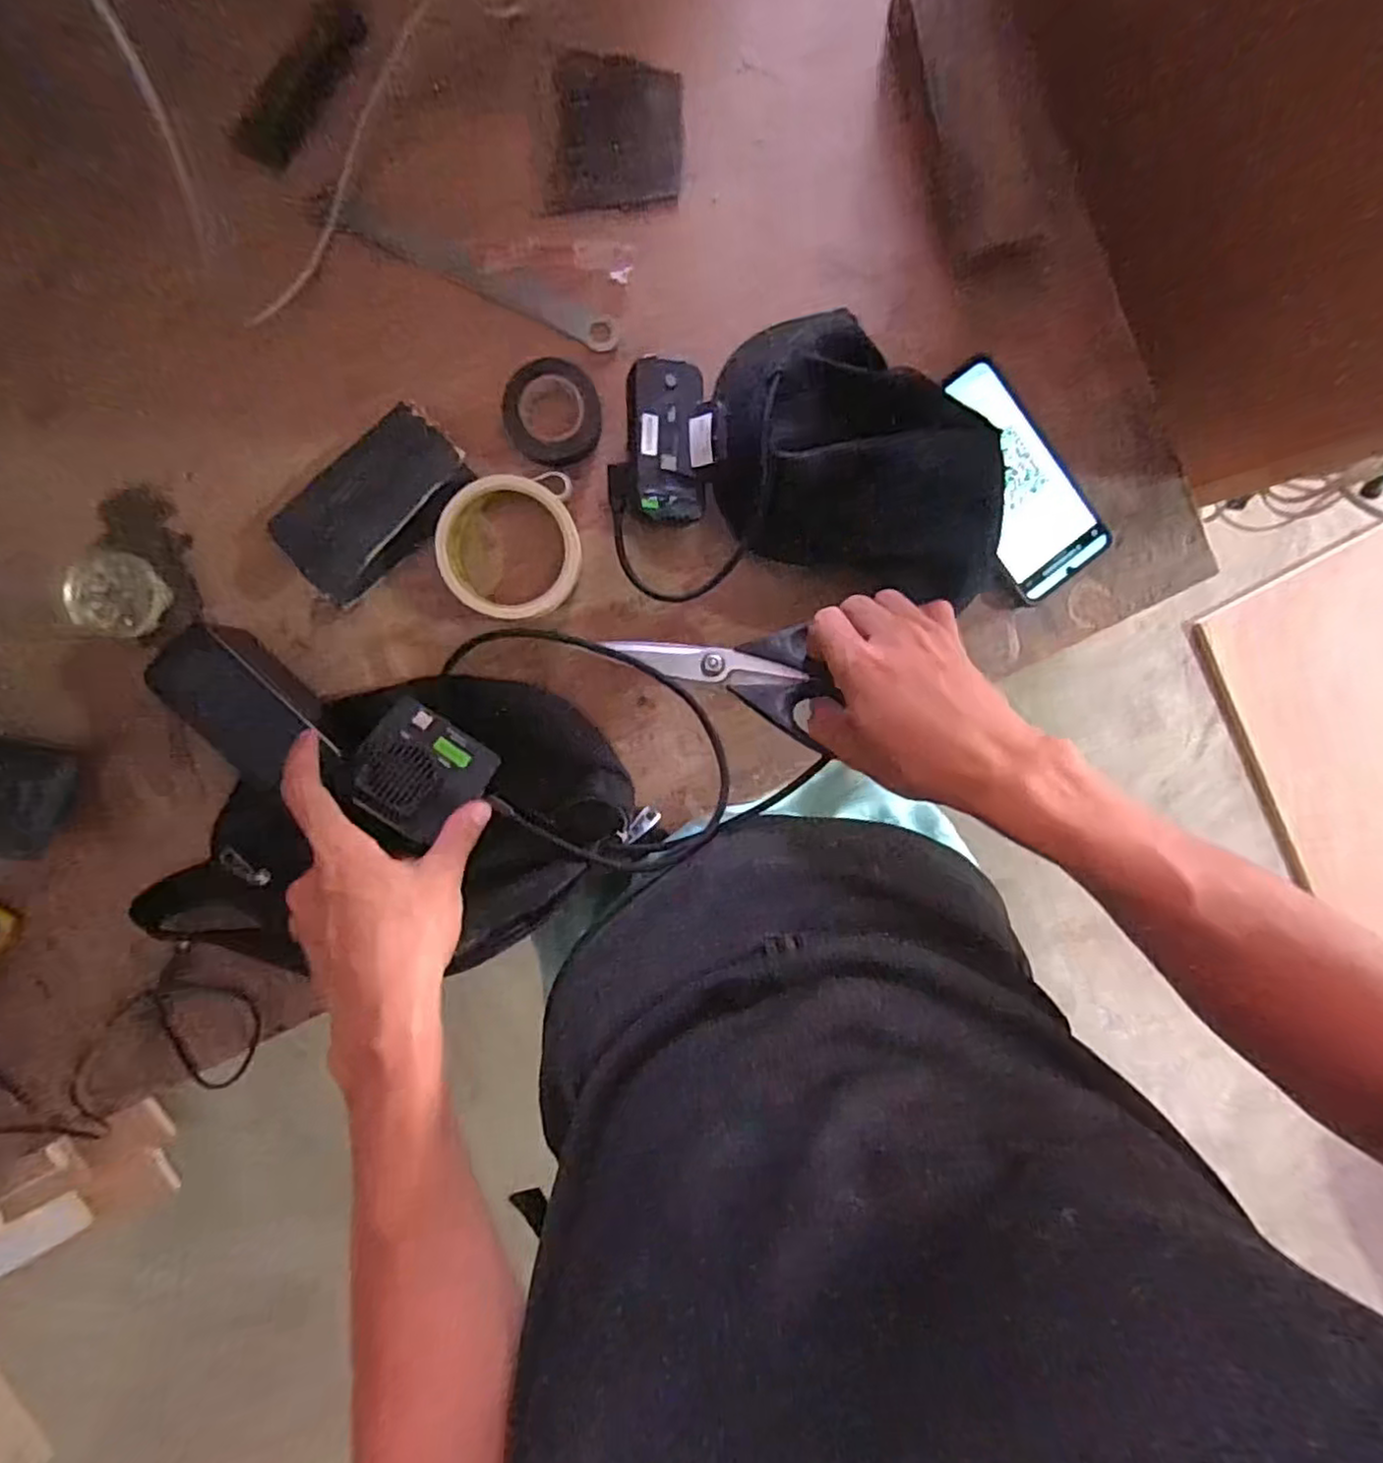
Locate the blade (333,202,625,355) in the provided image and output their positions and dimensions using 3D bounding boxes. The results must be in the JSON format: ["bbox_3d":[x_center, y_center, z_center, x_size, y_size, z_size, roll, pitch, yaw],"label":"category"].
[{"bbox_3d":[-0.144,-0.309,0.474,0.203,0.009,0.024,22,92,-5],"label":"blade"}]

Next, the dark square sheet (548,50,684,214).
[{"bbox_3d":[-0.048,-0.401,0.471,0.084,0.006,0.095,4,94,-4],"label":"dark square sheet"}]

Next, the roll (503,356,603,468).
[{"bbox_3d":[-0.093,-0.215,0.473,0.061,0.026,0.063,0,94,-4],"label":"roll"}]

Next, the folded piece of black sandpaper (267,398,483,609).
[{"bbox_3d":[-0.212,-0.151,0.468,0.129,0.027,0.073,-40,96,0],"label":"folded piece of black sandpaper"}]

